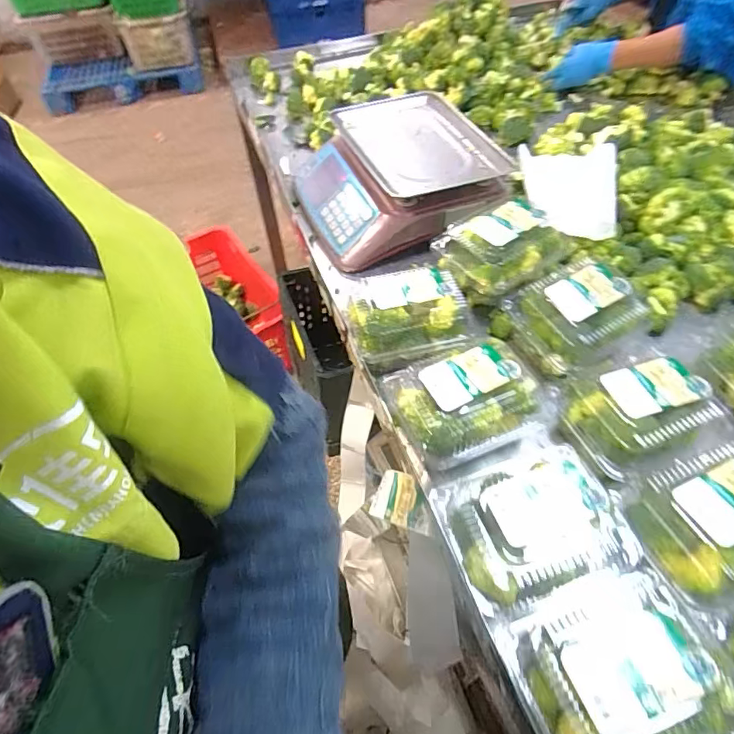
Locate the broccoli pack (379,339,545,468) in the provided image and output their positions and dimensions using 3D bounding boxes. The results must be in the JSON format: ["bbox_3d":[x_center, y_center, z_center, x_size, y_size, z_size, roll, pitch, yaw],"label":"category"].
[{"bbox_3d":[0.121,0.038,0.604,0.168,0.075,0.136,-19,54,-12],"label":"broccoli pack"}]

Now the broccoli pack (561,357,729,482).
[{"bbox_3d":[0.320,0.055,0.582,0.147,0.073,0.116,-23,55,-14],"label":"broccoli pack"}]

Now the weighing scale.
[{"bbox_3d":[0.059,-0.373,0.938,0.364,0.111,0.364,-21,54,-13],"label":"weighing scale"}]

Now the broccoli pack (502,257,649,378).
[{"bbox_3d":[0.282,-0.073,0.681,0.145,0.077,0.140,-28,56,-18],"label":"broccoli pack"}]

